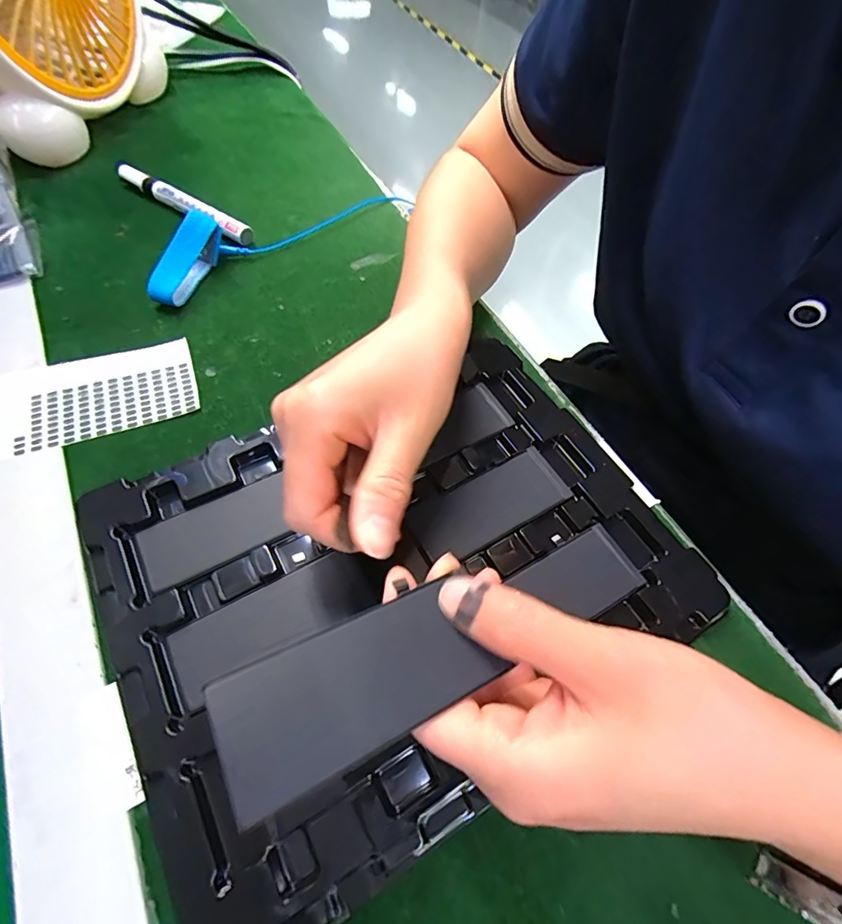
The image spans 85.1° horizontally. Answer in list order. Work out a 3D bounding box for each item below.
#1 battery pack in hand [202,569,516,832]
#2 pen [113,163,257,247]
[{"bbox_3d":[-0.018,0.069,0.144,0.084,0.004,0.038,-15,60,-26],"label":"battery pack in hand"},{"bbox_3d":[-0.199,-0.217,0.382,0.139,0.020,0.014,30,61,14],"label":"pen"}]

